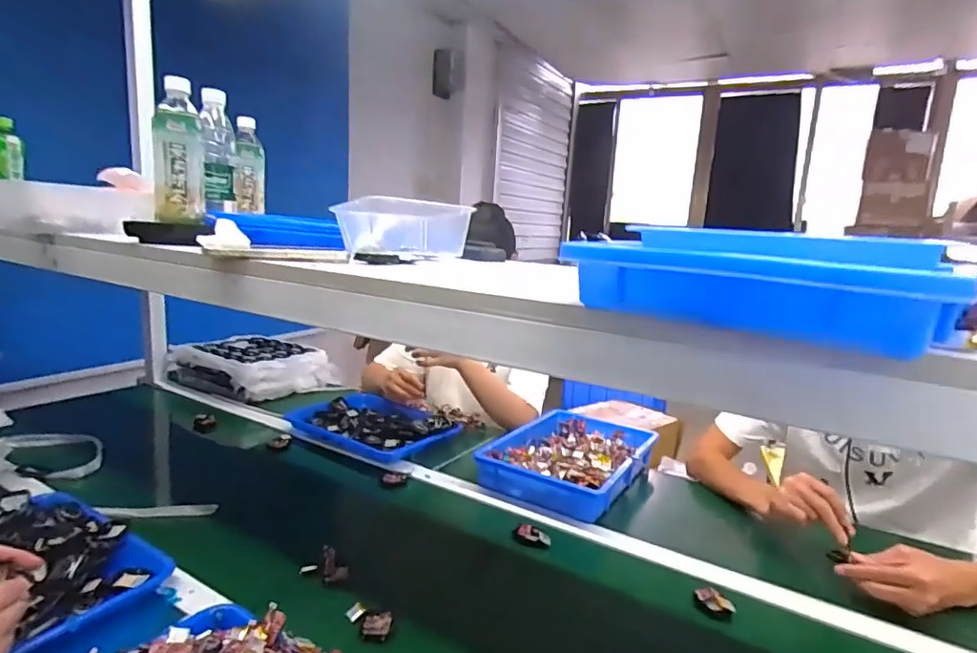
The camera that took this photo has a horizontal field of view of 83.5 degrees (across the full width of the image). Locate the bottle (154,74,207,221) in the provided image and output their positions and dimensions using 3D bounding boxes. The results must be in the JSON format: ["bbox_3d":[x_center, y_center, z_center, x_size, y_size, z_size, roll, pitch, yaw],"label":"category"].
[{"bbox_3d":[-0.432,-0.241,0.765,0.064,0.181,0.068,-2,12,-26],"label":"bottle"}]

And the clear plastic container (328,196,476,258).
[{"bbox_3d":[-0.105,-0.126,0.704,0.170,0.066,0.089,-8,15,-44],"label":"clear plastic container"}]

